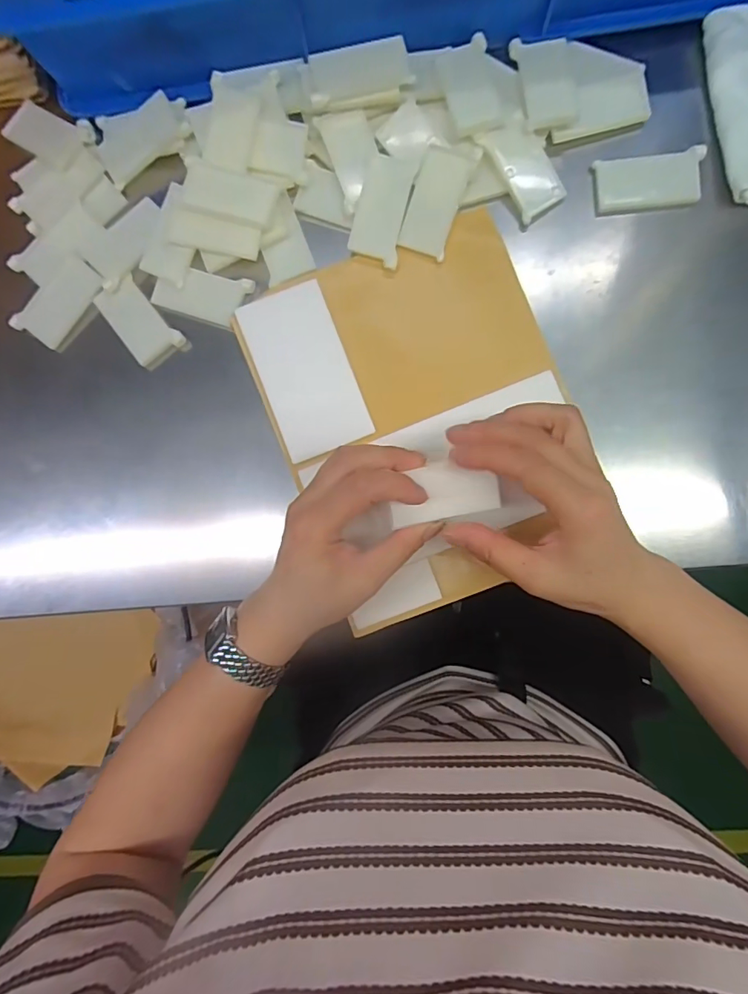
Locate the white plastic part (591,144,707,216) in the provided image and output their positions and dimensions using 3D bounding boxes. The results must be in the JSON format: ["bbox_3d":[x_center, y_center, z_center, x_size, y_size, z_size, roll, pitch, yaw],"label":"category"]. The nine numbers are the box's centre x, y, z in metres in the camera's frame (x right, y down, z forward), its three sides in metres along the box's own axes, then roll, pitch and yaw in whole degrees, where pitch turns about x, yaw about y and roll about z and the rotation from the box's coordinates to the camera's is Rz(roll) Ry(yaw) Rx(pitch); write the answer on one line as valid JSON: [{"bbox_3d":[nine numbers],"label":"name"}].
[{"bbox_3d":[0.208,-0.239,0.373,0.076,0.006,0.041,-4,90,4],"label":"white plastic part"}]

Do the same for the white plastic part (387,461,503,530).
[{"bbox_3d":[0.044,-0.004,0.312,0.068,0.009,0.036,-9,90,4],"label":"white plastic part"}]

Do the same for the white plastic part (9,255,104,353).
[{"bbox_3d":[-0.254,-0.156,0.403,0.047,0.006,0.075,42,93,3],"label":"white plastic part"}]

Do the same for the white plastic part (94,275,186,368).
[{"bbox_3d":[-0.192,-0.143,0.400,0.039,0.004,0.071,-39,88,4],"label":"white plastic part"}]

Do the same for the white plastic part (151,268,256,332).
[{"bbox_3d":[-0.139,-0.164,0.399,0.073,0.006,0.041,20,92,4],"label":"white plastic part"}]

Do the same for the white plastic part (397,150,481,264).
[{"bbox_3d":[0.048,-0.226,0.378,0.038,0.004,0.077,22,103,3],"label":"white plastic part"}]

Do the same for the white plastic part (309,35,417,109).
[{"bbox_3d":[-0.012,-0.322,0.371,0.077,0.008,0.036,-15,100,1],"label":"white plastic part"}]

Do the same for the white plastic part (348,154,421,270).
[{"bbox_3d":[0.007,-0.221,0.380,0.037,0.010,0.074,14,91,4],"label":"white plastic part"}]

